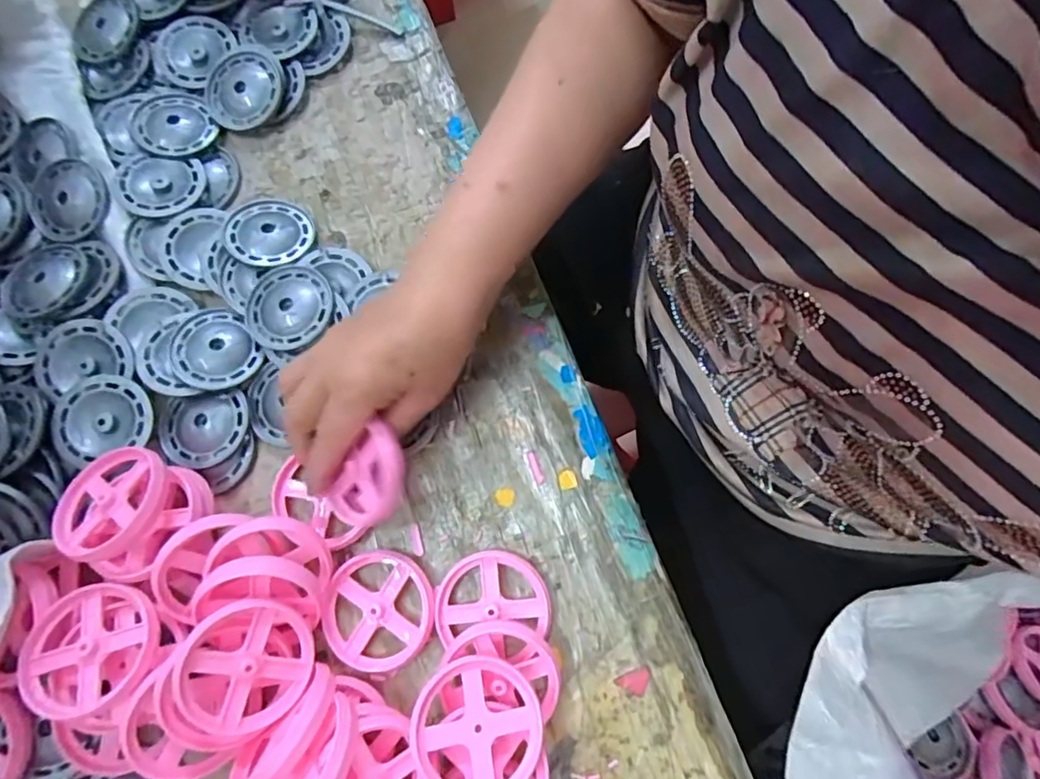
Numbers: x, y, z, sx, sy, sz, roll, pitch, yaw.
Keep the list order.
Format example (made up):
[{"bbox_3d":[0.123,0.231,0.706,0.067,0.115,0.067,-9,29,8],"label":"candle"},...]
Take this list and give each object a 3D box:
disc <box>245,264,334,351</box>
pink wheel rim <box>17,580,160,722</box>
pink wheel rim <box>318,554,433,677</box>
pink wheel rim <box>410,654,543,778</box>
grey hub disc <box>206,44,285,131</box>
[{"bbox_3d":[-0.149,-0.053,0.362,0.055,0.009,0.055,-1,77,4],"label":"disc"},{"bbox_3d":[-0.227,0.136,0.297,0.062,0.017,0.064,2,59,-3],"label":"pink wheel rim"},{"bbox_3d":[-0.081,0.127,0.322,0.062,0.009,0.064,-1,77,4],"label":"pink wheel rim"},{"bbox_3d":[-0.021,0.169,0.281,0.064,0.010,0.063,4,61,-7],"label":"pink wheel rim"},{"bbox_3d":[-0.197,-0.218,0.402,0.058,0.010,0.056,-1,77,4],"label":"grey hub disc"}]

